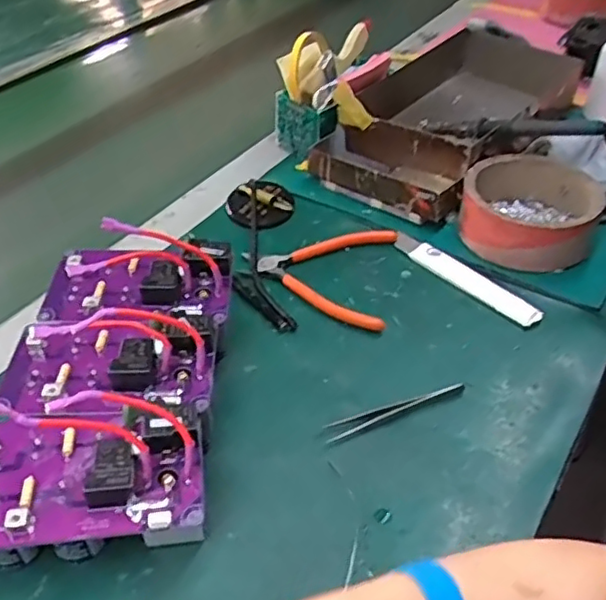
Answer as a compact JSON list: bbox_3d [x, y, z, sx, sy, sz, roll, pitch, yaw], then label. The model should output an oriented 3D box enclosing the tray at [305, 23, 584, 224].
[{"bbox_3d":[0.174,-0.208,0.729,0.162,0.086,0.331,30,51,30],"label":"tray"}]

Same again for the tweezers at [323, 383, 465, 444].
[{"bbox_3d":[0.069,0.081,0.470,0.108,0.008,0.016,-14,44,-13],"label":"tweezers"}]

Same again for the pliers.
[{"bbox_3d":[0.019,-0.025,0.584,0.119,0.013,0.125,5,43,7],"label":"pliers"}]

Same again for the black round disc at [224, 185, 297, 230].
[{"bbox_3d":[-0.042,-0.097,0.660,0.068,0.020,0.068,-1,43,1],"label":"black round disc"}]

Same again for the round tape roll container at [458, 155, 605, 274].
[{"bbox_3d":[0.220,-0.089,0.621,0.122,0.058,0.130,21,47,23],"label":"round tape roll container"}]

